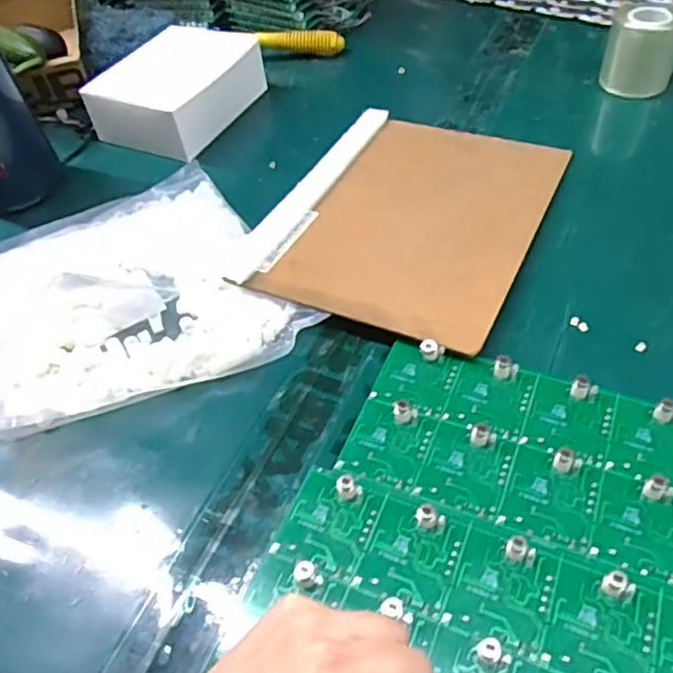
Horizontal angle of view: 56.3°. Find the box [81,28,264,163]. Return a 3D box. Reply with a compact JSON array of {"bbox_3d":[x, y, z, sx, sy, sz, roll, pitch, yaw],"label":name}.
[{"bbox_3d":[-0.161,-0.249,0.635,0.122,0.057,0.163,19,53,22],"label":"box"}]

